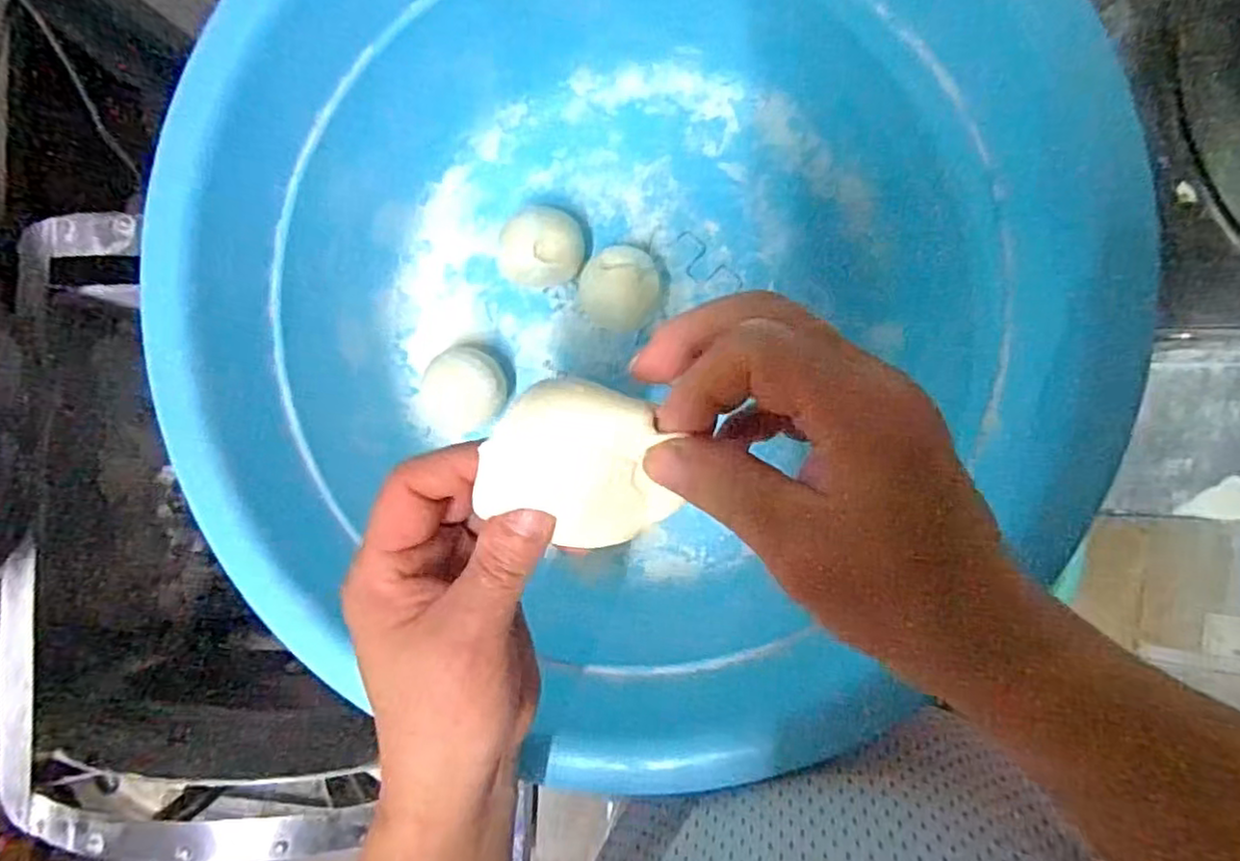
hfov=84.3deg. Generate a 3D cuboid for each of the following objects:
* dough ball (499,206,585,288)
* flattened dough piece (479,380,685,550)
[{"bbox_3d":[-0.055,-0.126,0.491,0.055,0.056,0.048,-7,86,9],"label":"dough ball"},{"bbox_3d":[-0.013,0.013,0.247,0.067,0.014,0.063,12,116,-1],"label":"flattened dough piece"}]

